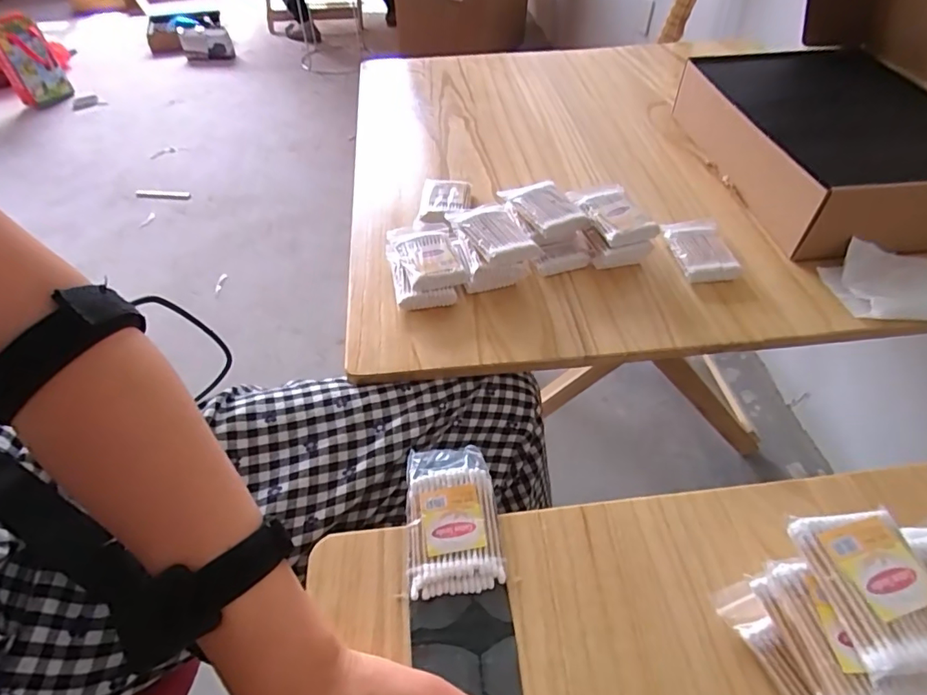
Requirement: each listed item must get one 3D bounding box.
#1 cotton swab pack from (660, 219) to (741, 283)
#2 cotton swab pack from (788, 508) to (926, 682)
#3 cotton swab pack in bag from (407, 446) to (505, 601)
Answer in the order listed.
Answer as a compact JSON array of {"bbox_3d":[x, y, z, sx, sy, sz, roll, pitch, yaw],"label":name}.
[{"bbox_3d":[0.245,-0.103,0.531,0.053,0.021,0.091,-4,49,-1],"label":"cotton swab pack"},{"bbox_3d":[0.205,0.119,0.250,0.052,0.017,0.072,-5,49,-4],"label":"cotton swab pack"},{"bbox_3d":[-0.008,0.115,0.346,0.061,0.014,0.098,-6,49,-3],"label":"cotton swab pack in bag"}]

